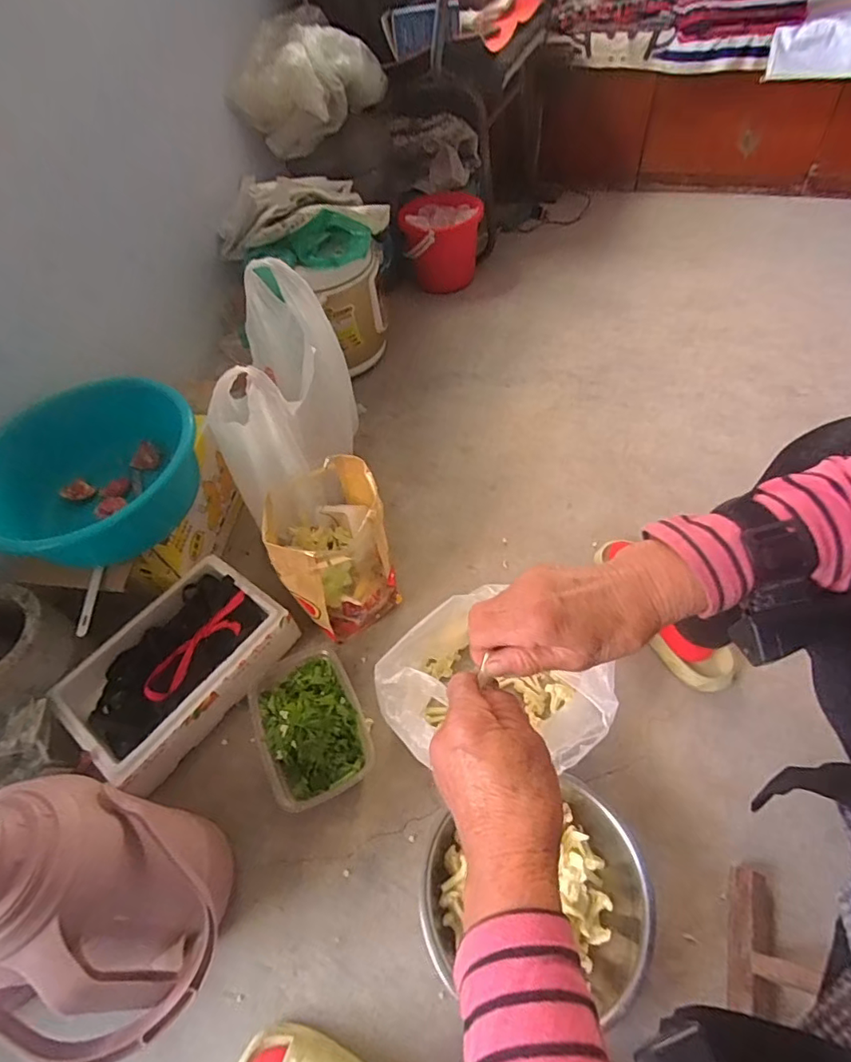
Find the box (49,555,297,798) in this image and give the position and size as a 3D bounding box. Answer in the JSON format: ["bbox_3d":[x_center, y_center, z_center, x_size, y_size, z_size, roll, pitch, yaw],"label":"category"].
[{"bbox_3d":[-0.365,0.202,0.795,0.212,0.069,0.304,31,63,25],"label":"box"}]

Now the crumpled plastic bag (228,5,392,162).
[{"bbox_3d":[-0.246,-0.973,1.151,0.211,0.188,0.300,17,57,19],"label":"crumpled plastic bag"}]

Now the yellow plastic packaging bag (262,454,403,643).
[{"bbox_3d":[-0.142,0.028,0.834,0.168,0.206,0.206,-17,54,-7],"label":"yellow plastic packaging bag"}]

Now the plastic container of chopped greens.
[{"bbox_3d":[-0.165,0.277,0.753,0.140,0.046,0.208,-23,55,-11],"label":"plastic container of chopped greens"}]

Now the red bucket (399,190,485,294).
[{"bbox_3d":[0.050,-0.790,1.424,0.207,0.174,0.232,2,54,7],"label":"red bucket"}]

